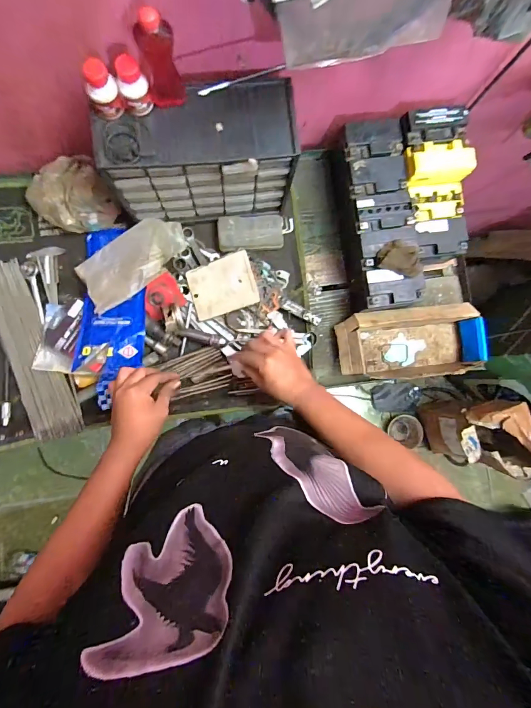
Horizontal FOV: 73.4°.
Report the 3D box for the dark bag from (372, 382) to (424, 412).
[{"bbox_3d":[0.555,0.182,1.501,0.205,0.050,0.121,-2,87,-5],"label":"dark bag"}]

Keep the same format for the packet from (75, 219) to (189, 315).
[{"bbox_3d":[-0.244,-0.176,0.672,0.210,0.038,0.107,-36,90,-6],"label":"packet"}]

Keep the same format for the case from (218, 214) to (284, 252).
[{"bbox_3d":[-0.030,-0.248,0.724,0.130,0.028,0.075,-6,87,-6],"label":"case"}]

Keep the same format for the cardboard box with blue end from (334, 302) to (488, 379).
[{"bbox_3d":[0.291,-0.022,0.732,0.285,0.072,0.140,-5,87,-6],"label":"cardboard box with blue end"}]

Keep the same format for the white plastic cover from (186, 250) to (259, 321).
[{"bbox_3d":[-0.082,-0.128,0.677,0.129,0.008,0.097,-15,98,16],"label":"white plastic cover"}]

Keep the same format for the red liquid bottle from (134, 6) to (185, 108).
[{"bbox_3d":[-0.137,-0.387,0.460,0.046,0.125,0.045,-11,88,-6],"label":"red liquid bottle"}]

